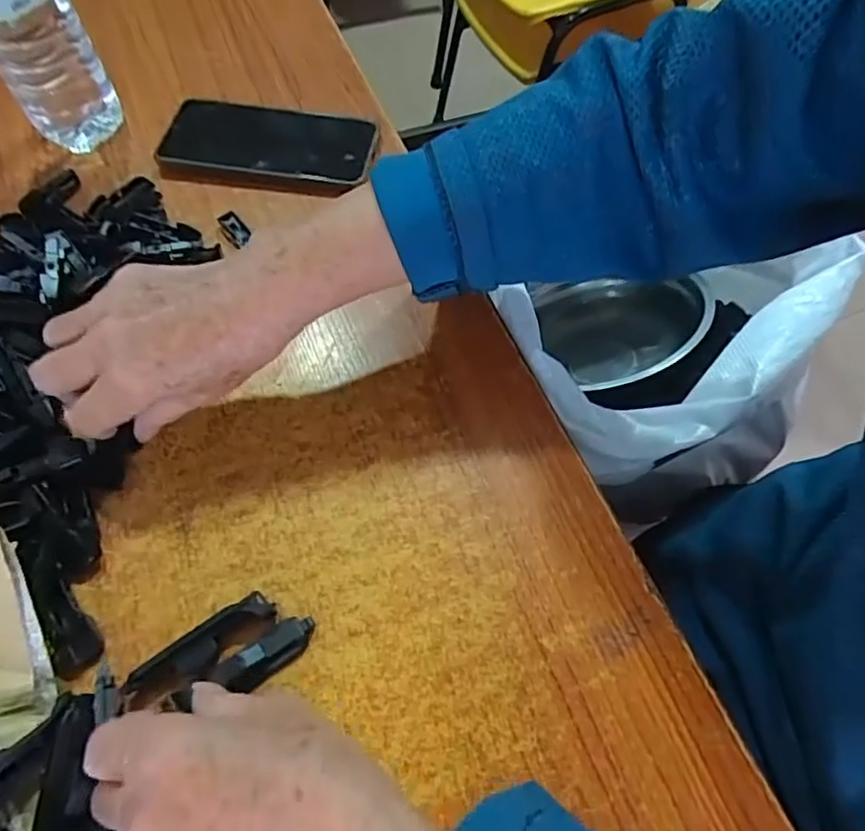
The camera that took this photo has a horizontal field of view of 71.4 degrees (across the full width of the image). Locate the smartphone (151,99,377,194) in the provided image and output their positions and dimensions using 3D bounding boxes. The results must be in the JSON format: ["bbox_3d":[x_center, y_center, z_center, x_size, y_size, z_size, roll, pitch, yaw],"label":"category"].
[{"bbox_3d":[-0.130,-0.216,0.480,0.163,0.017,0.080,7,61,3],"label":"smartphone"}]

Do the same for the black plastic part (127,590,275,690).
[{"bbox_3d":[-0.111,0.114,0.296,0.070,0.019,0.017,-35,67,-18],"label":"black plastic part"}]

